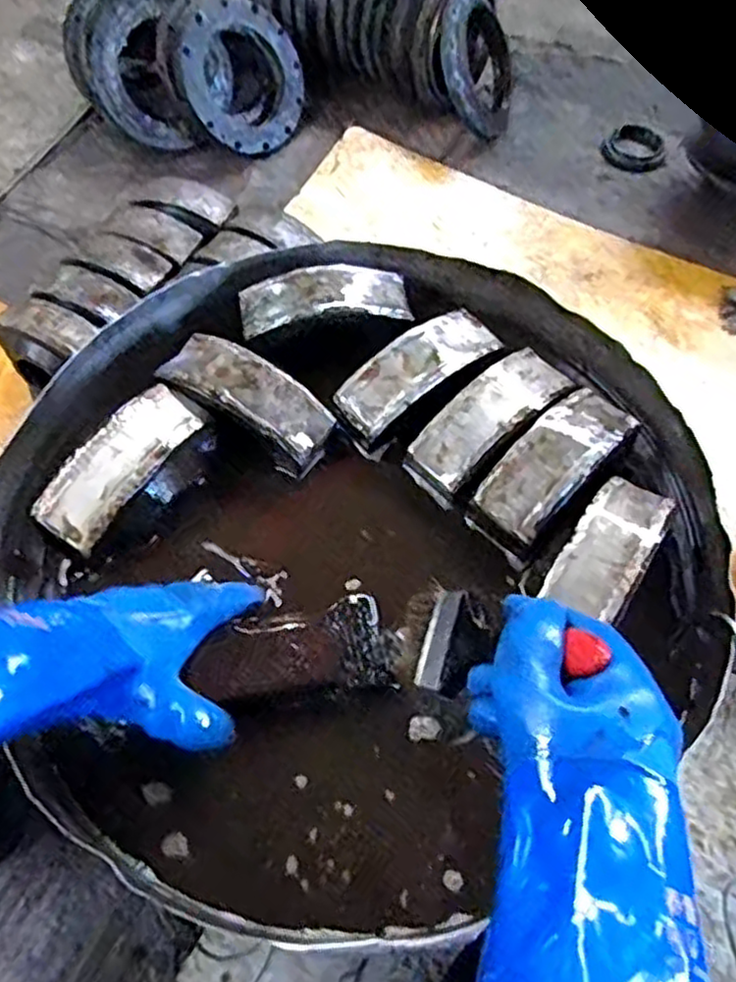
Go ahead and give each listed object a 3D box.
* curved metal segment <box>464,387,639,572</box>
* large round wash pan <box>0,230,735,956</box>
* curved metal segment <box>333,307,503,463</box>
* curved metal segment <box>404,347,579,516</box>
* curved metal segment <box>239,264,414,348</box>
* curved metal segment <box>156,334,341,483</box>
[{"bbox_3d":[0.157,-0.020,0.607,0.065,0.055,0.159,39,67,18],"label":"curved metal segment"},{"bbox_3d":[-0.018,0.013,0.587,0.557,0.096,0.554,0,62,0],"label":"large round wash pan"},{"bbox_3d":[0.044,-0.106,0.660,0.161,0.051,0.064,-36,67,-18],"label":"curved metal segment"},{"bbox_3d":[0.108,-0.062,0.639,0.162,0.047,0.063,-38,68,-19],"label":"curved metal segment"},{"bbox_3d":[-0.040,-0.182,0.675,0.158,0.030,0.071,-11,62,-7],"label":"curved metal segment"},{"bbox_3d":[-0.107,-0.085,0.641,0.158,0.048,0.068,33,66,16],"label":"curved metal segment"}]

